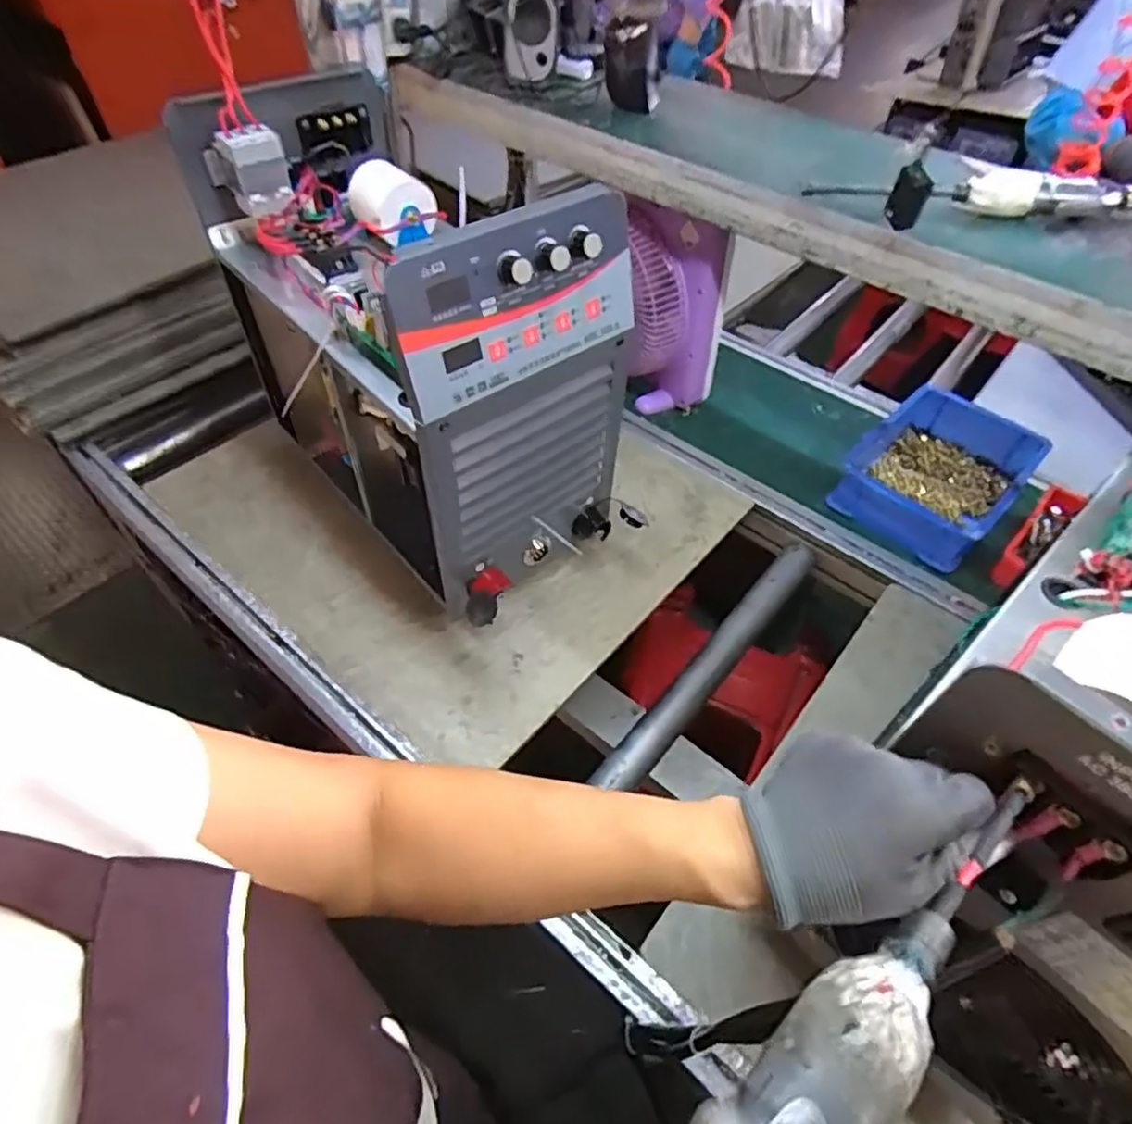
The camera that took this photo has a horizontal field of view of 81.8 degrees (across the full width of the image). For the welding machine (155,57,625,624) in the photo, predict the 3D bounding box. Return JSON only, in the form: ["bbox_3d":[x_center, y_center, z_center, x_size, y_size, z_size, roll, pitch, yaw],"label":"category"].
[{"bbox_3d":[-0.180,-0.250,0.786,0.255,0.431,0.532,-34,59,-27],"label":"welding machine"}]

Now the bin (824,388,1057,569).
[{"bbox_3d":[0.556,-0.132,0.989,0.210,0.080,0.309,38,58,26],"label":"bin"}]

